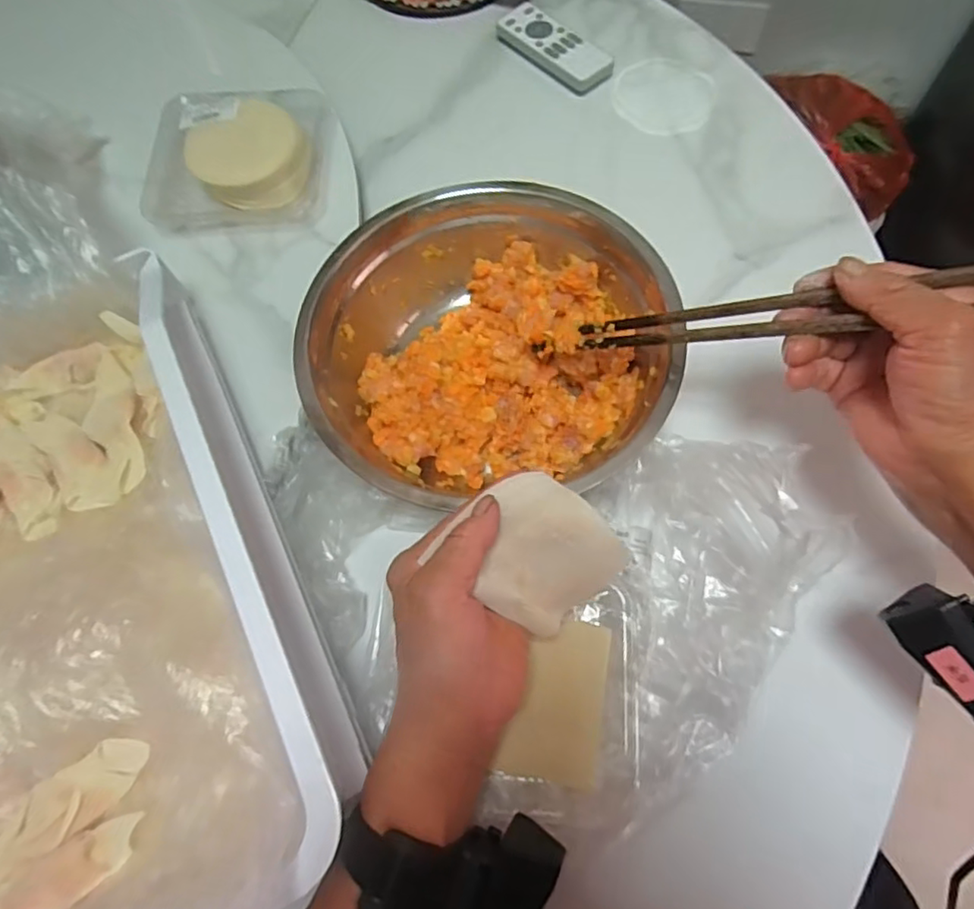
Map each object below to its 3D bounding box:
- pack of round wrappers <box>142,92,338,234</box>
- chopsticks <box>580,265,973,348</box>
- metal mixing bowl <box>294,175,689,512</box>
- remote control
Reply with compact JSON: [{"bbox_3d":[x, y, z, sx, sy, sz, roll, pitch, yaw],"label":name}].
[{"bbox_3d":[-0.192,-0.229,0.468,0.139,0.039,0.114,0,68,3],"label":"pack of round wrappers"},{"bbox_3d":[0.151,-0.069,0.306,0.212,0.009,0.028,-2,65,30],"label":"chopsticks"},{"bbox_3d":[0.001,-0.071,0.398,0.231,0.063,0.218,-1,67,3],"label":"metal mixing bowl"},{"bbox_3d":[0.060,-0.371,0.554,0.047,0.015,0.116,-40,71,-13],"label":"remote control"}]

